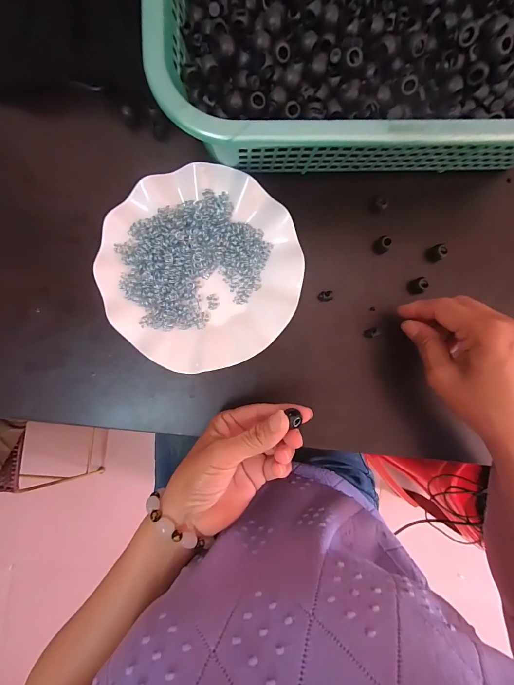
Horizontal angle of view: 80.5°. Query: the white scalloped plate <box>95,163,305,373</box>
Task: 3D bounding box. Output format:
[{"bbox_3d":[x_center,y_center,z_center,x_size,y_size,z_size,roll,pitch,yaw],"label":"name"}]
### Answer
[{"bbox_3d":[-0.051,-0.069,0.295,0.179,0.032,0.182,0,89,-2],"label":"white scalloped plate"}]

